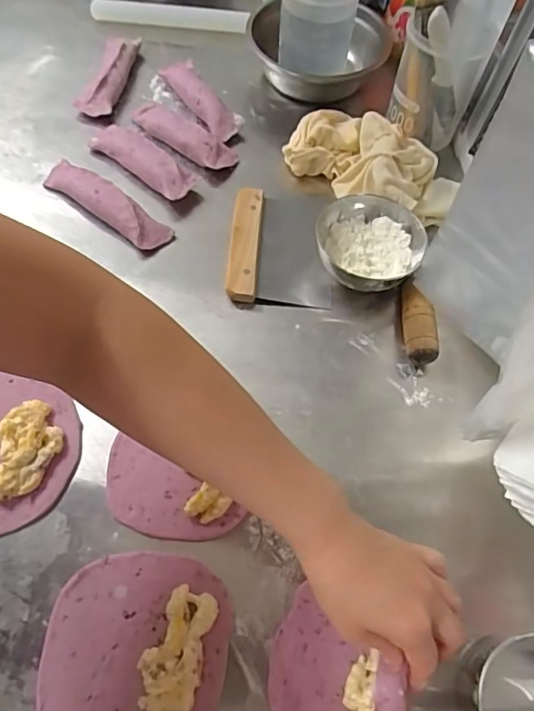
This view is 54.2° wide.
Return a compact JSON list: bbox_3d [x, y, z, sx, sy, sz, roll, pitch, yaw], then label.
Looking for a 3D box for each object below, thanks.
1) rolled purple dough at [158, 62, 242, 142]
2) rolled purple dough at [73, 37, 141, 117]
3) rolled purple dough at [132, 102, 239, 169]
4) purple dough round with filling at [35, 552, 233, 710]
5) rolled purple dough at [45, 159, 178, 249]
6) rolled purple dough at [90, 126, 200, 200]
[{"bbox_3d":[-0.085,-0.334,0.683,0.047,0.040,0.156,-28,67,-17],"label":"rolled purple dough"},{"bbox_3d":[-0.209,-0.378,0.691,0.057,0.025,0.159,8,61,1],"label":"rolled purple dough"},{"bbox_3d":[-0.110,-0.273,0.647,0.156,0.037,0.045,32,65,14],"label":"rolled purple dough"},{"bbox_3d":[-0.097,0.217,0.378,0.131,0.021,0.136,1,62,-2],"label":"purple dough round with filling"},{"bbox_3d":[-0.181,-0.171,0.582,0.163,0.029,0.037,33,66,15],"label":"rolled purple dough"},{"bbox_3d":[-0.145,-0.232,0.618,0.147,0.032,0.046,38,67,17],"label":"rolled purple dough"}]

